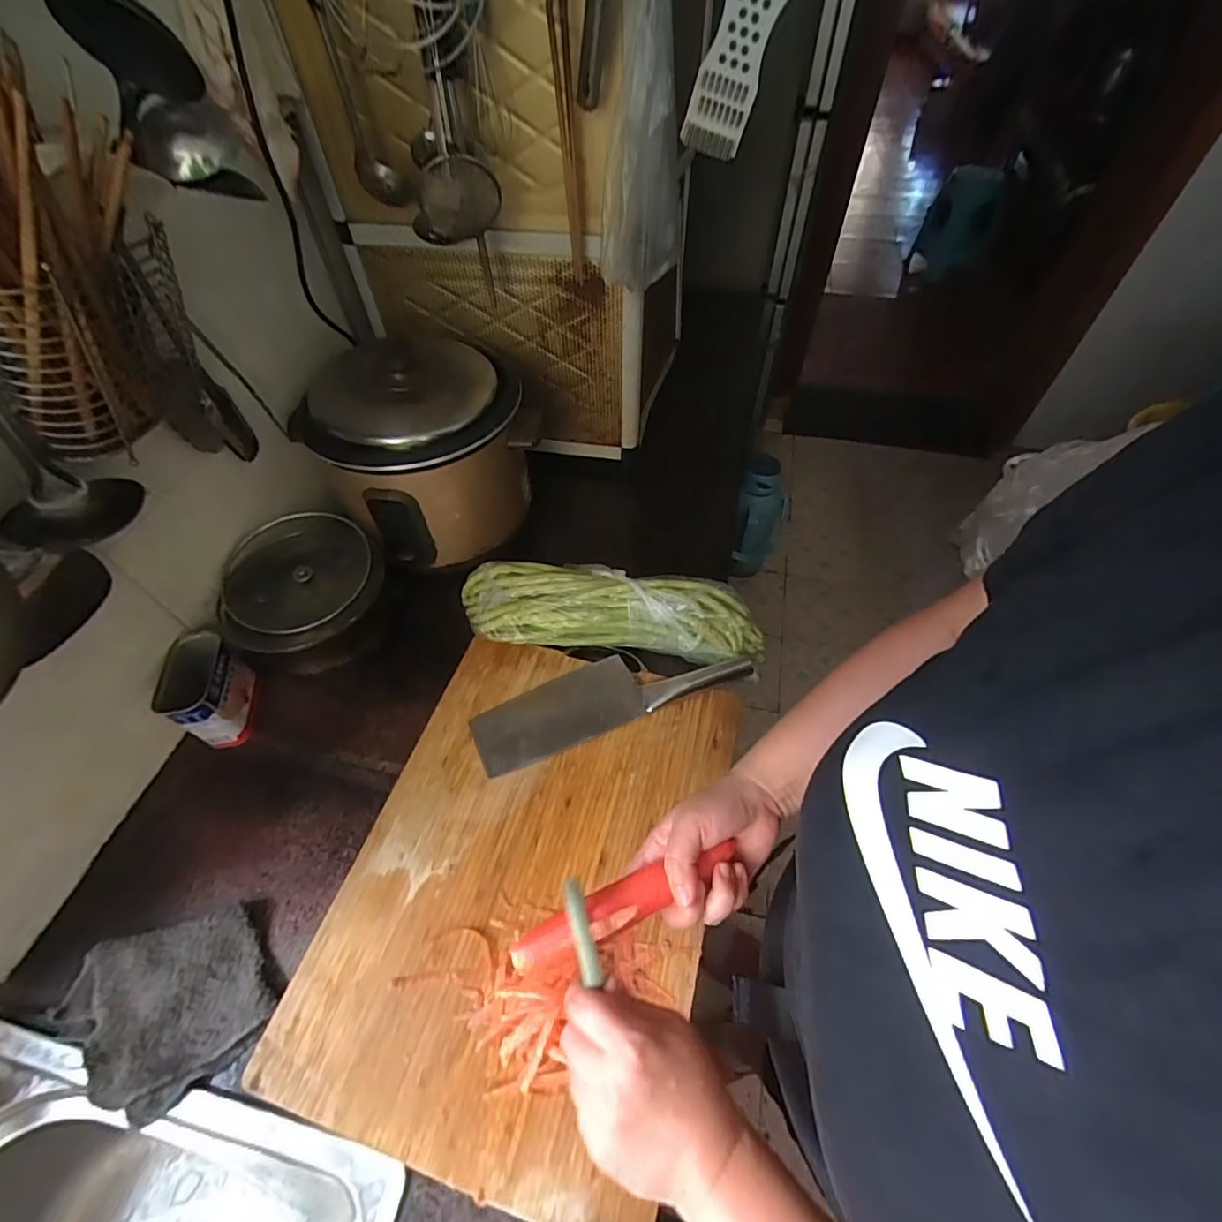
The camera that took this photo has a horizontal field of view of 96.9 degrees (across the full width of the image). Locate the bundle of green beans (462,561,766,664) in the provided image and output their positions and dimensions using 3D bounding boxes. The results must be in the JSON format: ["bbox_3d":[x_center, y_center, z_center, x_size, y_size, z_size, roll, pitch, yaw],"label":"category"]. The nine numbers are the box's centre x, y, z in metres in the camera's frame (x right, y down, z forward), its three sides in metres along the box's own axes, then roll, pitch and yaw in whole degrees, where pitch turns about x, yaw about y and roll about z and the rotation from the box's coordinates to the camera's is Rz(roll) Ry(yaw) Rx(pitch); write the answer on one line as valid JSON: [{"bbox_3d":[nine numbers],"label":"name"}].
[{"bbox_3d":[-0.003,-0.002,0.644,0.353,0.059,0.083,3,54,4],"label":"bundle of green beans"}]

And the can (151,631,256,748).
[{"bbox_3d":[-0.434,0.084,0.591,0.057,0.090,0.099,-2,53,0],"label":"can"}]

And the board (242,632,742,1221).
[{"bbox_3d":[-0.076,0.233,0.511,0.323,0.016,0.434,13,55,11],"label":"board"}]

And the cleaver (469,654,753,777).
[{"bbox_3d":[-0.003,0.090,0.607,0.301,0.021,0.080,-18,55,-12],"label":"cleaver"}]

